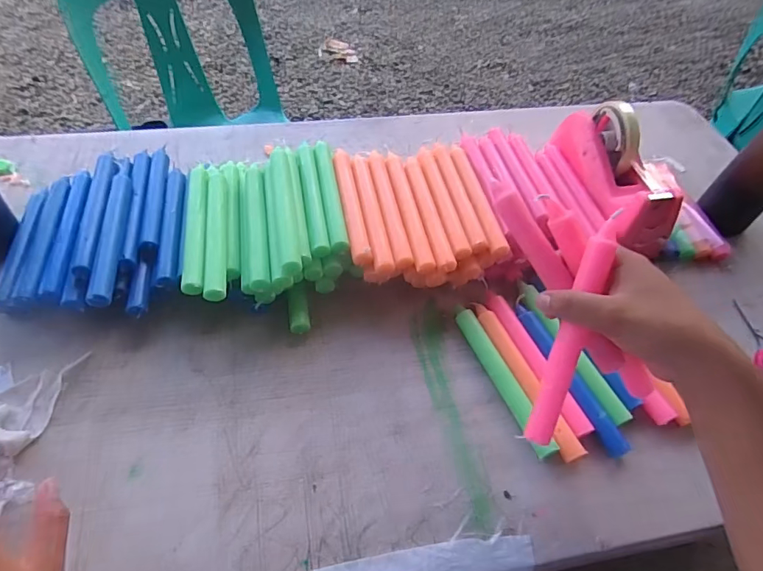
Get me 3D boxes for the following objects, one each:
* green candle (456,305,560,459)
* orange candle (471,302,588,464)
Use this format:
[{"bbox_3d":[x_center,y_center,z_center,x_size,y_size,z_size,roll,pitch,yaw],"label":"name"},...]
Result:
[{"bbox_3d":[0.113,0.085,0.445,0.019,0.020,0.158,-18,58,-16],"label":"green candle"},{"bbox_3d":[0.132,0.084,0.442,0.021,0.018,0.166,-20,59,-17],"label":"orange candle"}]

